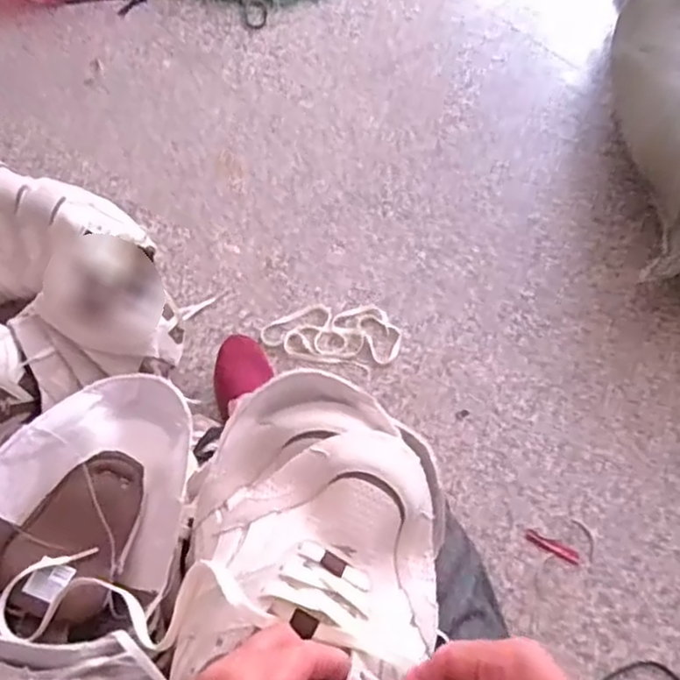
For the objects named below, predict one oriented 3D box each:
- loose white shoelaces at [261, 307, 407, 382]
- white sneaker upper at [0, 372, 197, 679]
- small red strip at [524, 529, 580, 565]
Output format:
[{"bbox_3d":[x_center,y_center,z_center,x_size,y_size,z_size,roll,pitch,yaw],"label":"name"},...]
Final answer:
[{"bbox_3d":[-0.009,-0.015,1.039,0.212,0.004,0.125,16,60,9],"label":"loose white shoelaces"},{"bbox_3d":[-0.182,0.177,0.416,0.161,0.077,0.332,-5,60,-2],"label":"white sneaker upper"},{"bbox_3d":[0.288,0.278,0.873,0.075,0.004,0.016,27,63,15],"label":"small red strip"}]

